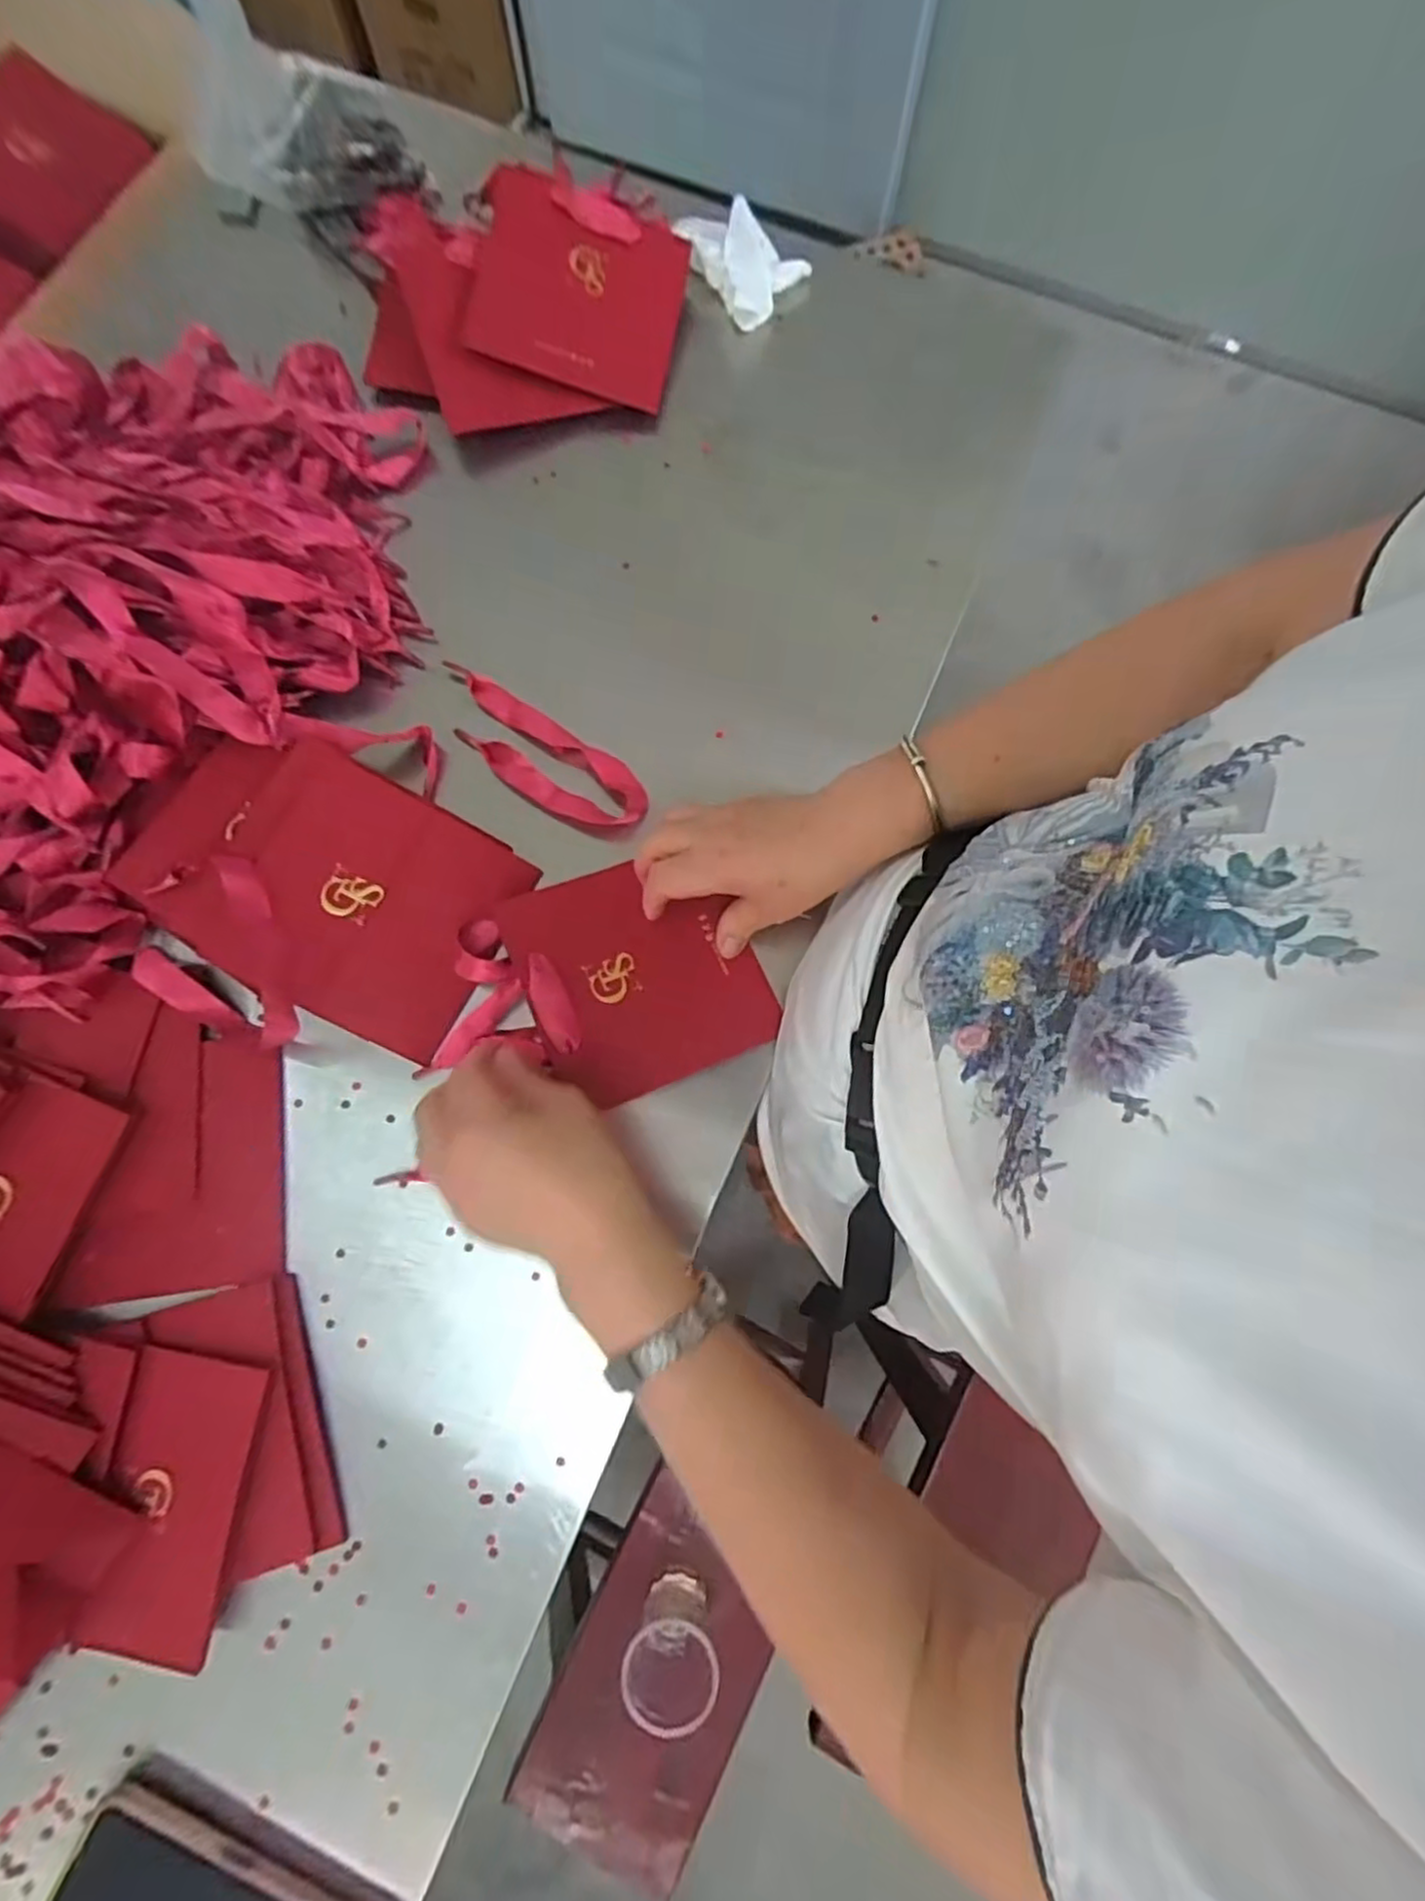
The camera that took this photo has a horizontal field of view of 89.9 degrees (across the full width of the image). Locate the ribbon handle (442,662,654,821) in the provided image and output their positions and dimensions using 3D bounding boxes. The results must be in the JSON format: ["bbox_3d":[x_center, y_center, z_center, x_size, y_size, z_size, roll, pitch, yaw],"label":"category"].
[{"bbox_3d":[-0.119,-0.132,0.477,0.165,0.013,0.054,32,80,6],"label":"ribbon handle"}]

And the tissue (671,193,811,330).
[{"bbox_3d":[0.022,-0.529,0.547,0.093,0.031,0.076,43,81,8],"label":"tissue"}]

